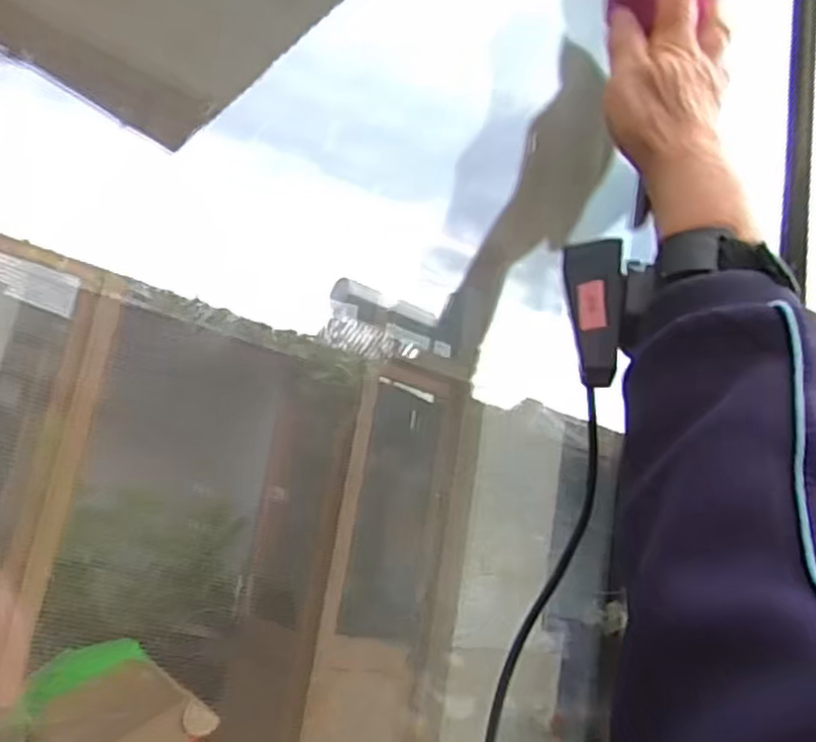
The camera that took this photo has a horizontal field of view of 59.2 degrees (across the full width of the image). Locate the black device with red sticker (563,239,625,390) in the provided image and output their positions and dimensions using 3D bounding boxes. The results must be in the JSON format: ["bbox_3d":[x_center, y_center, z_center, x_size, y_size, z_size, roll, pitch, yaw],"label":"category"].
[{"bbox_3d":[0.092,-0.030,0.353,0.027,0.072,0.019,-4,-16,20],"label":"black device with red sticker"}]

